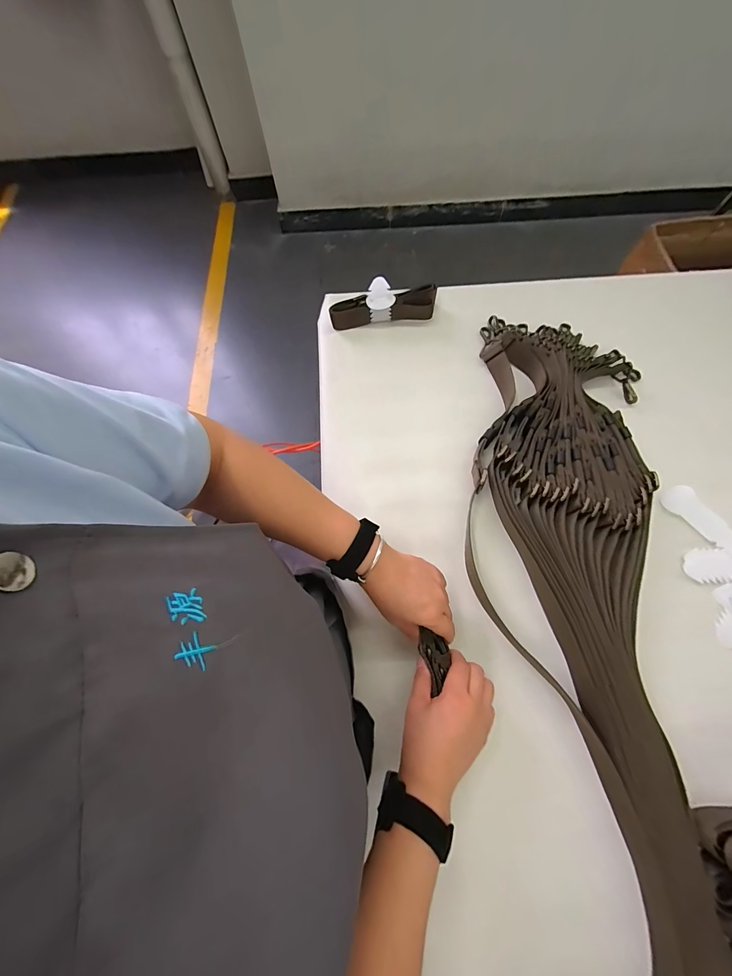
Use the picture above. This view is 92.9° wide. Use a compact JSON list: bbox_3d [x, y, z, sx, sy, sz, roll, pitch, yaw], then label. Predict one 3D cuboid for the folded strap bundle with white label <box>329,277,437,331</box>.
[{"bbox_3d":[0.031,-0.333,0.633,0.192,0.048,0.063,-7,70,-1],"label":"folded strap bundle with white label"}]

